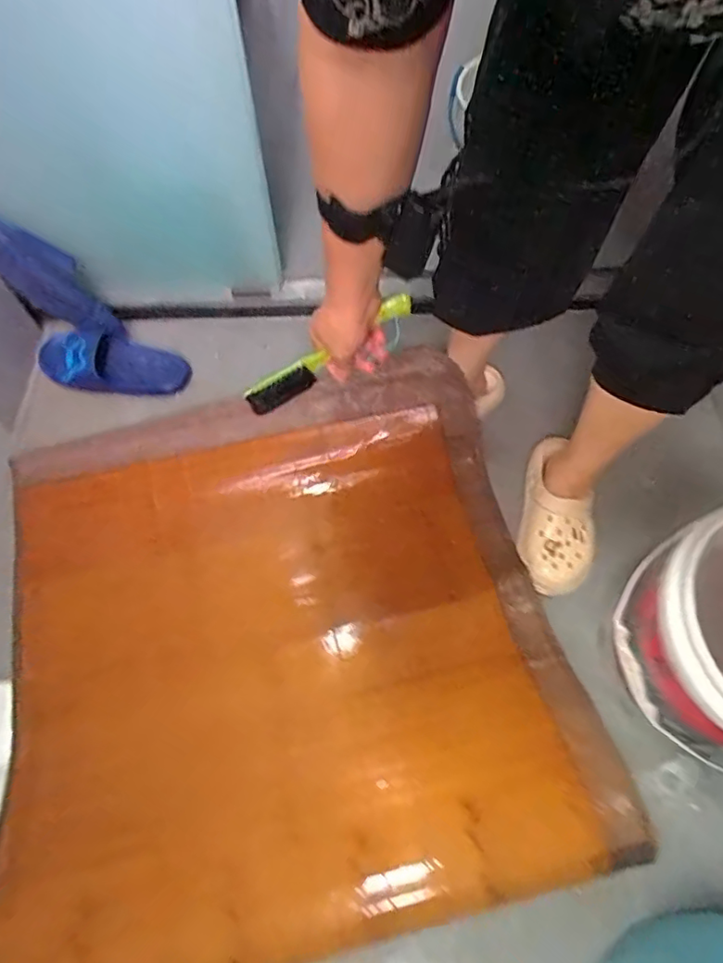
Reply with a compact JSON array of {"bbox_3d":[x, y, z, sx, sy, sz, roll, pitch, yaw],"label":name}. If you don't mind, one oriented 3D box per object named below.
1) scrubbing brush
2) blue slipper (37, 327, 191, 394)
[{"bbox_3d":[-0.029,-0.145,0.607,0.228,0.036,0.030,-33,68,5],"label":"scrubbing brush"},{"bbox_3d":[-0.469,-0.210,1.038,0.279,0.111,0.078,5,64,-14],"label":"blue slipper"}]

